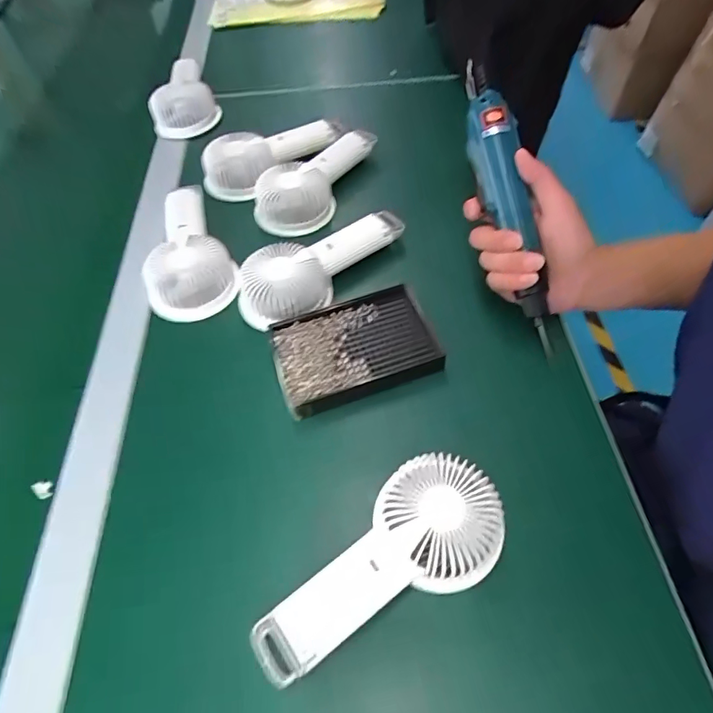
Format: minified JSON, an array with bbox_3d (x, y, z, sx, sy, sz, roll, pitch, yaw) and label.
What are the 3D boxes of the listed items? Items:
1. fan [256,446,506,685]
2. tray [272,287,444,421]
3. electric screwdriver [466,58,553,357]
[{"bbox_3d":[0.016,0.135,0.296,0.175,0.034,0.077,-31,60,-18],"label":"fan"},{"bbox_3d":[-0.003,-0.008,0.413,0.138,0.020,0.095,-16,57,-9],"label":"tray"},{"bbox_3d":[0.133,-0.133,0.403,0.039,0.030,0.261,-14,88,-7],"label":"electric screwdriver"}]

